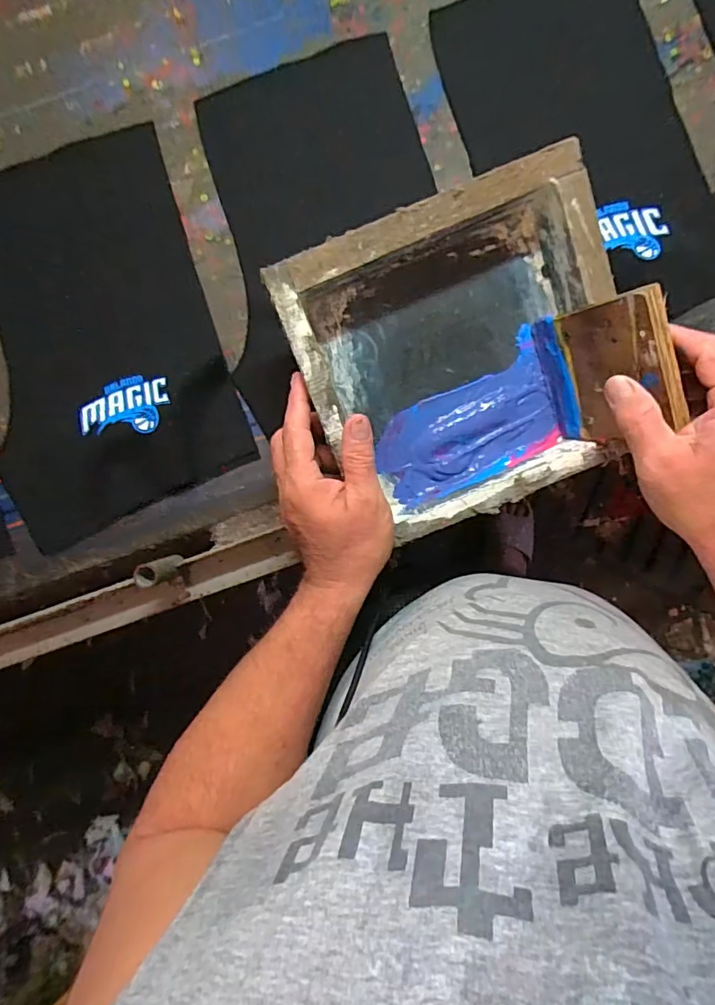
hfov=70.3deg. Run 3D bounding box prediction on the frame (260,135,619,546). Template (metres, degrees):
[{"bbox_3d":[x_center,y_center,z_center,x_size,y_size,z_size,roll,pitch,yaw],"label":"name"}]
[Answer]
[{"bbox_3d":[0.081,-0.110,0.404,0.231,0.052,0.229,-22,105,2],"label":"frame"}]

